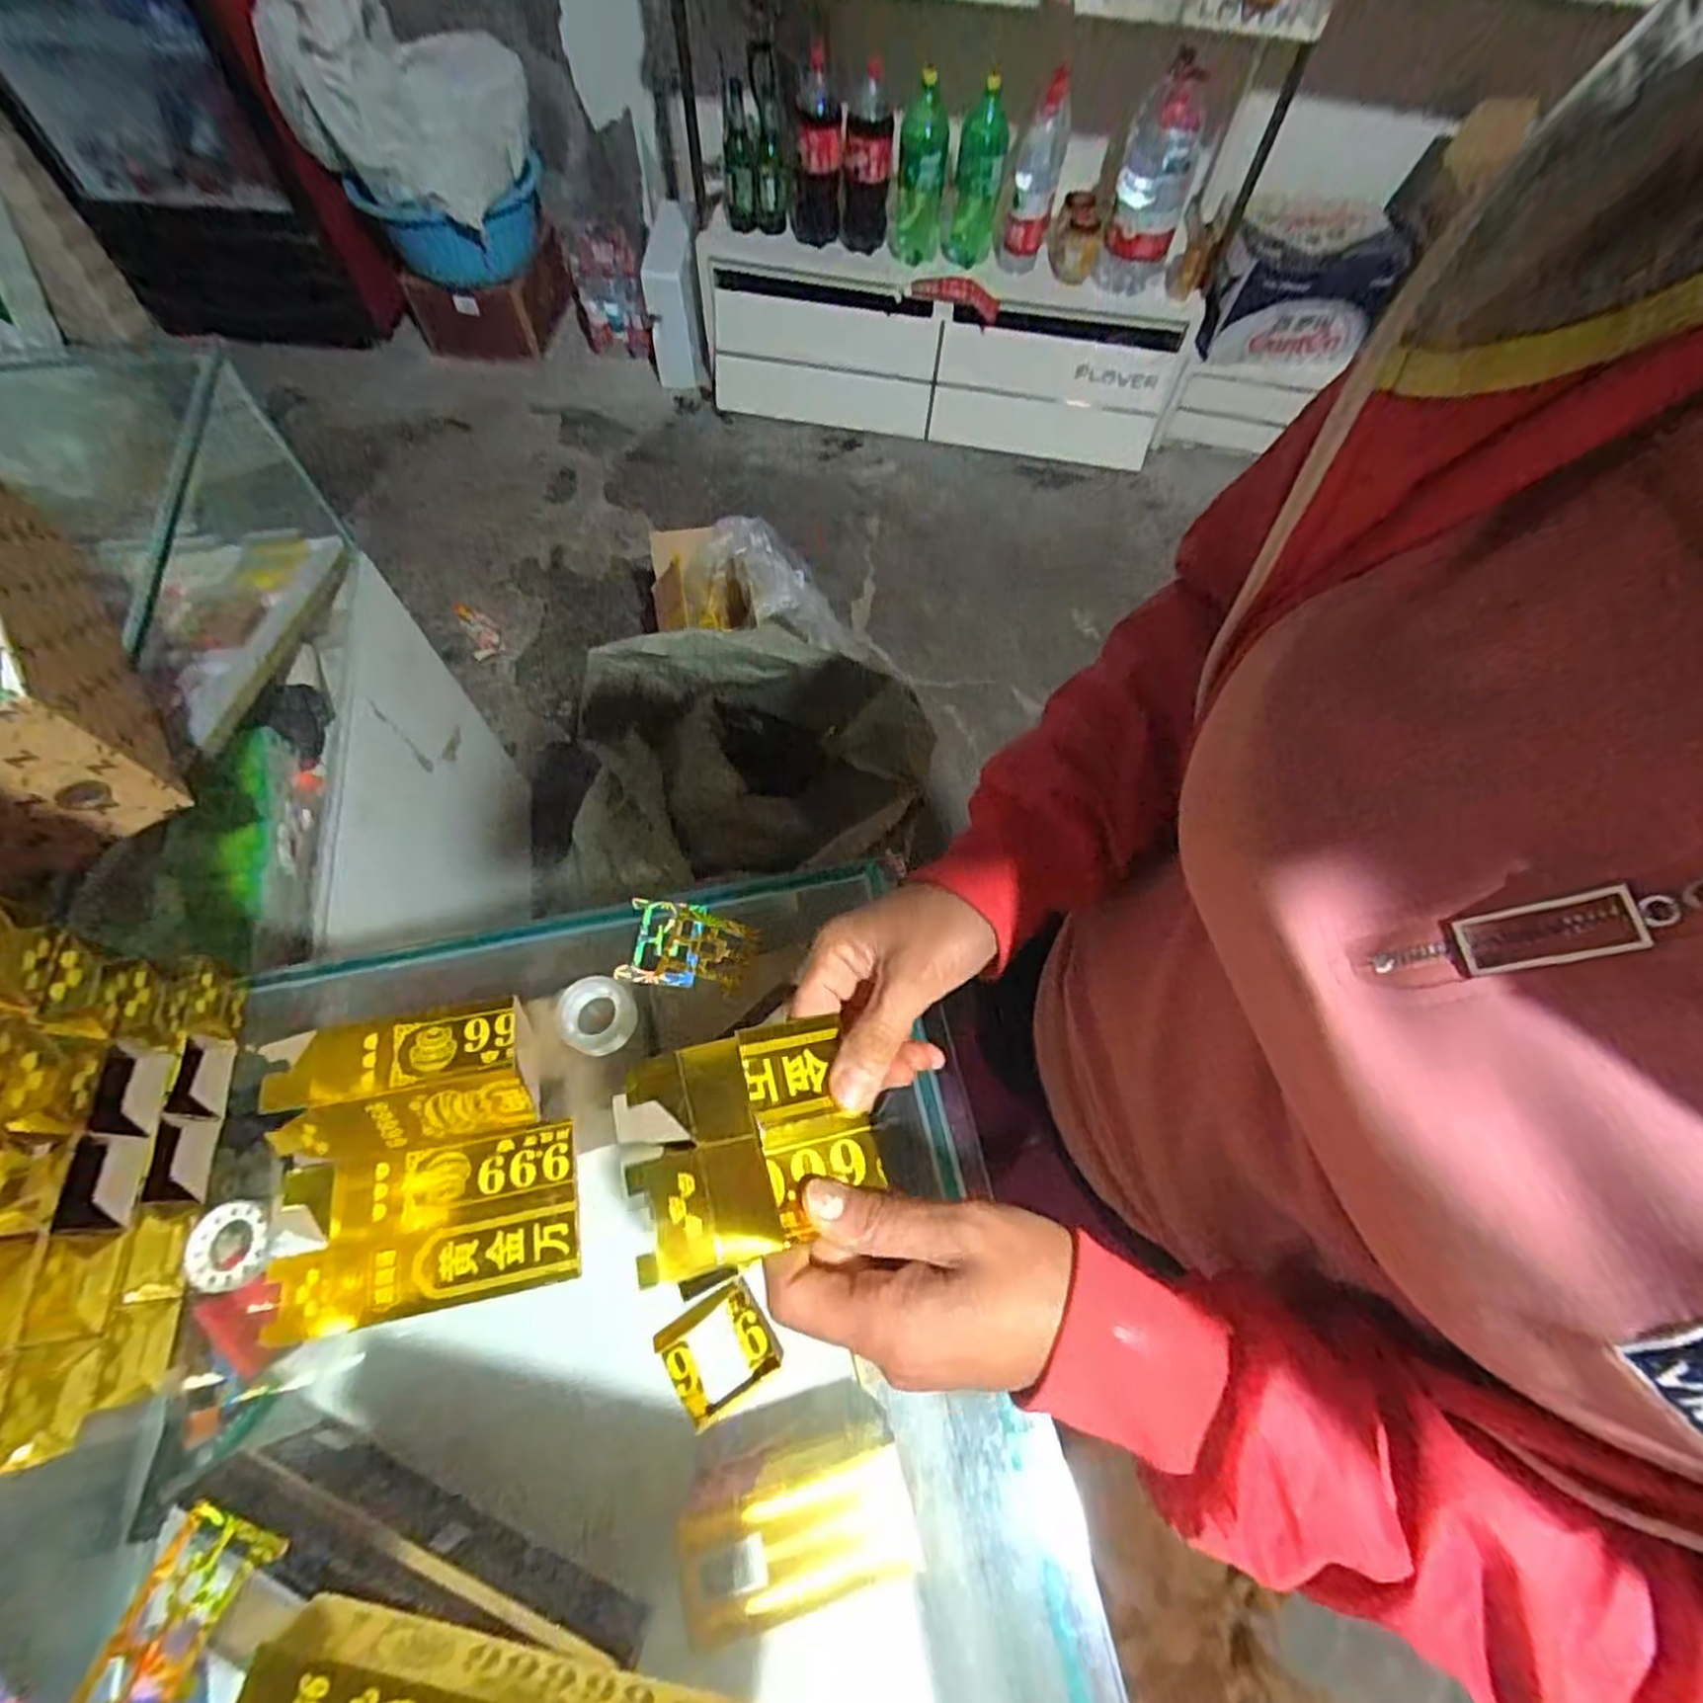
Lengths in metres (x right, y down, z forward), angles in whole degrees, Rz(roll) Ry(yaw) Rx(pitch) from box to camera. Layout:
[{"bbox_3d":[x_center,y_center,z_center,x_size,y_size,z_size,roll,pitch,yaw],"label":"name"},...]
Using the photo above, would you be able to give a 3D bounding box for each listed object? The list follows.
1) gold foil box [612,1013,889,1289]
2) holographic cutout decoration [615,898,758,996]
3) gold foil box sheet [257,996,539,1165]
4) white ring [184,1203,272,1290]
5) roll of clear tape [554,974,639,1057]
[{"bbox_3d":[-0.040,0.109,0.290,0.090,0.026,0.078,-16,65,-10],"label":"gold foil box"},{"bbox_3d":[-0.102,0.060,0.479,0.080,0.010,0.055,7,64,1],"label":"holographic cutout decoration"},{"bbox_3d":[-0.246,0.125,0.411,0.130,0.037,0.065,-10,65,-7],"label":"gold foil box sheet"},{"bbox_3d":[-0.322,0.204,0.391,0.036,0.007,0.040,-3,64,-4],"label":"white ring"},{"bbox_3d":[-0.151,0.098,0.449,0.040,0.026,0.043,1,64,-2],"label":"roll of clear tape"}]

